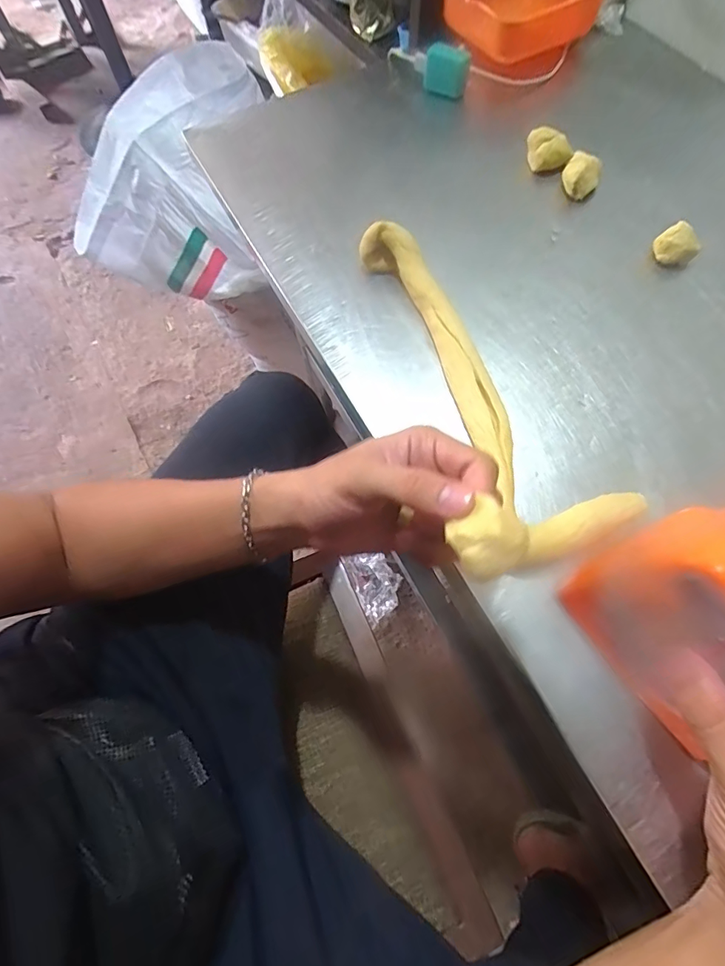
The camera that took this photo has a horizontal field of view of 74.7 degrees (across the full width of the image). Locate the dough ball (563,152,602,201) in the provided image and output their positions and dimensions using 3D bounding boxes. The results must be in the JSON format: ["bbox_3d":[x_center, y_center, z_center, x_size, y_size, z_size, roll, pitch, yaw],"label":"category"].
[{"bbox_3d":[0.221,-0.308,0.479,0.035,0.030,0.043,22,69,11],"label":"dough ball"}]

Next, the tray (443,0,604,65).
[{"bbox_3d":[0.191,-0.569,0.573,0.168,0.060,0.129,-25,68,-9],"label":"tray"}]

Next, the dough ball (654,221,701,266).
[{"bbox_3d":[0.288,-0.217,0.439,0.030,0.032,0.026,-15,67,-5],"label":"dough ball"}]

